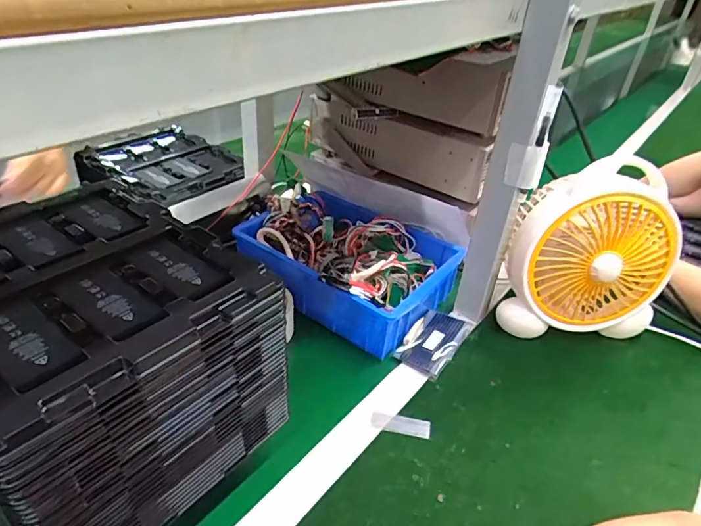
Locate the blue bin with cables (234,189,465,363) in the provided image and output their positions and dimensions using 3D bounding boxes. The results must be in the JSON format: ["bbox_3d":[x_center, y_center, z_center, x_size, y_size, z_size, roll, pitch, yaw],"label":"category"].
[{"bbox_3d":[-0.002,-0.011,0.719,0.292,0.098,0.212,29,41,31],"label":"blue bin with cables"}]

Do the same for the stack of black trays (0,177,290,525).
[{"bbox_3d":[-0.221,0.073,0.422,0.264,0.165,0.207,28,40,30],"label":"stack of black trays"}]

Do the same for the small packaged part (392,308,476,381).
[{"bbox_3d":[0.108,0.102,0.650,0.072,0.017,0.112,23,38,25],"label":"small packaged part"}]

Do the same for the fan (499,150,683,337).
[{"bbox_3d":[0.314,-0.004,0.640,0.207,0.231,0.090,6,34,3],"label":"fan"}]

